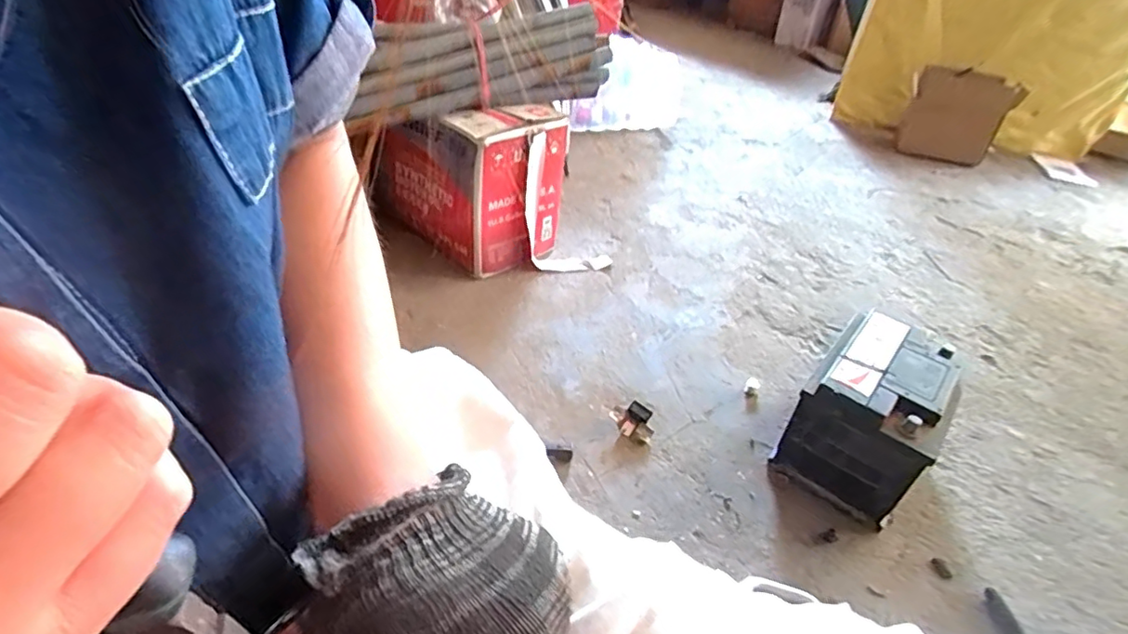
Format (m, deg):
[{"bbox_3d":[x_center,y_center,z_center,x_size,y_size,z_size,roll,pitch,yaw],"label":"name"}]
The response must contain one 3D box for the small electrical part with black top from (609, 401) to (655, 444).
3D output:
[{"bbox_3d":[0.109,0.161,0.895,0.073,0.033,0.049,29,45,27],"label":"small electrical part with black top"}]

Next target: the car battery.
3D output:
[{"bbox_3d":[0.442,0.139,0.828,0.165,0.193,0.216,30,45,28],"label":"car battery"}]

